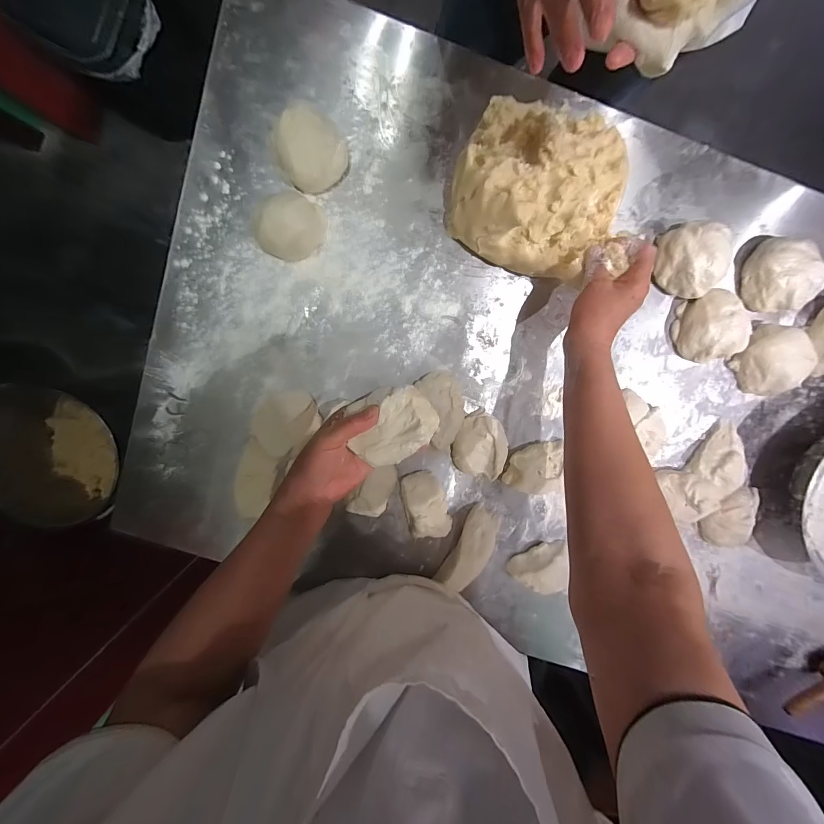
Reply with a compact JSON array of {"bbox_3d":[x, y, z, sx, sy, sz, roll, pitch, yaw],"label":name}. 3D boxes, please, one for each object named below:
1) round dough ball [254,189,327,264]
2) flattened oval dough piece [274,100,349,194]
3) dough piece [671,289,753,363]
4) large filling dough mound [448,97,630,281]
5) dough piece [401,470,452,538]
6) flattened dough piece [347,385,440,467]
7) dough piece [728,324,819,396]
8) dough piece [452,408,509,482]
[{"bbox_3d":[-0.157,-0.241,0.478,0.069,0.061,0.082,28,97,-5],"label":"round dough ball"},{"bbox_3d":[-0.127,-0.328,0.466,0.078,0.055,0.082,43,96,-7],"label":"flattened oval dough piece"},{"bbox_3d":[0.420,-0.118,0.512,0.078,0.053,0.094,-3,99,0],"label":"dough piece"},{"bbox_3d":[0.158,-0.282,0.458,0.196,0.096,0.190,21,98,-4],"label":"large filling dough mound"},{"bbox_3d":[0.022,0.143,0.559,0.061,0.037,0.102,-17,99,2],"label":"dough piece"},{"bbox_3d":[-0.016,0.020,0.378,0.060,0.028,0.089,43,96,-7],"label":"flattened dough piece"},{"bbox_3d":[0.513,-0.072,0.523,0.073,0.056,0.093,19,98,-4],"label":"dough piece"},{"bbox_3d":[0.105,0.049,0.545,0.079,0.032,0.092,16,98,-3],"label":"dough piece"}]

